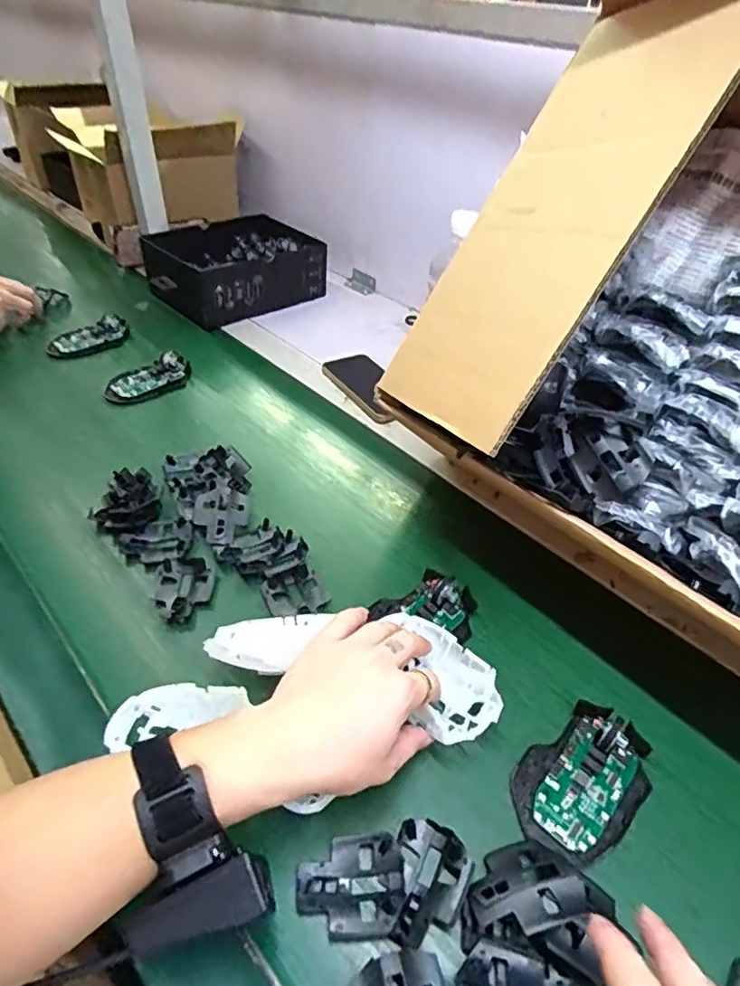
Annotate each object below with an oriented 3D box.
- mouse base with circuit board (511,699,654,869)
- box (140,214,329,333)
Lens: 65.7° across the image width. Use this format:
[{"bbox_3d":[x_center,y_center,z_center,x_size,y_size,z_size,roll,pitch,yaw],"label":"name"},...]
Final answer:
[{"bbox_3d":[0.152,0.197,0.401,0.111,0.024,0.073,-34,53,-30],"label":"mouse base with circuit board"},{"bbox_3d":[-0.227,-0.374,0.963,0.212,0.095,0.260,34,53,31],"label":"box"}]

